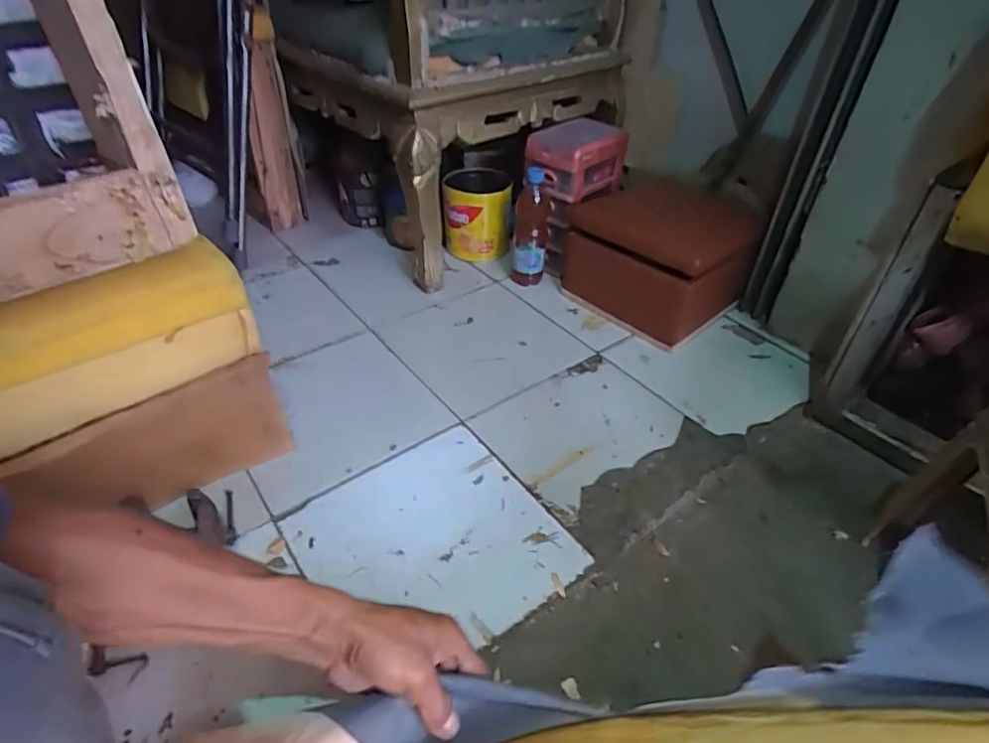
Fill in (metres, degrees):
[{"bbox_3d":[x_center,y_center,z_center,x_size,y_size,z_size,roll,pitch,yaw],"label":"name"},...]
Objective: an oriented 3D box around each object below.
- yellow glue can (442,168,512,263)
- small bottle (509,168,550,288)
[{"bbox_3d":[-0.037,-0.342,1.235,0.149,0.173,0.139,0,41,-2],"label":"yellow glue can"},{"bbox_3d":[0.072,-0.277,1.115,0.069,0.228,0.081,7,41,5],"label":"small bottle"}]

